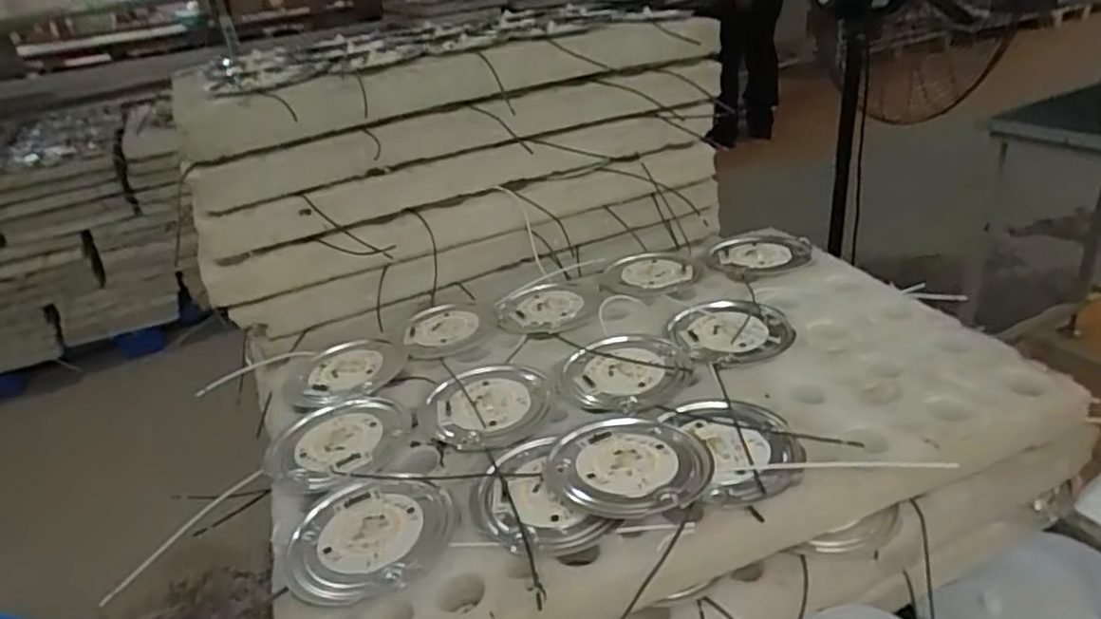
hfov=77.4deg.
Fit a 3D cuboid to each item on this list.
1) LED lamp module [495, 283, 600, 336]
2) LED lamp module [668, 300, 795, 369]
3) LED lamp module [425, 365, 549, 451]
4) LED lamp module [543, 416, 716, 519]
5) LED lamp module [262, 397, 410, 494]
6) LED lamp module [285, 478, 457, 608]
[{"bbox_3d":[-0.003,-0.004,0.661,0.095,0.006,0.097,-1,29,6],"label":"LED lamp module"},{"bbox_3d":[0.153,0.016,0.587,0.097,0.007,0.094,-13,30,-14],"label":"LED lamp module"},{"bbox_3d":[-0.048,0.072,0.530,0.089,0.009,0.100,2,30,13],"label":"LED lamp module"},{"bbox_3d":[0.050,0.099,0.443,0.103,0.014,0.094,-1,29,6],"label":"LED lamp module"},{"bbox_3d":[-0.158,0.097,0.515,0.098,0.010,0.102,6,31,18],"label":"LED lamp module"},{"bbox_3d":[-0.112,0.140,0.423,0.101,0.007,0.091,-3,29,2],"label":"LED lamp module"}]

